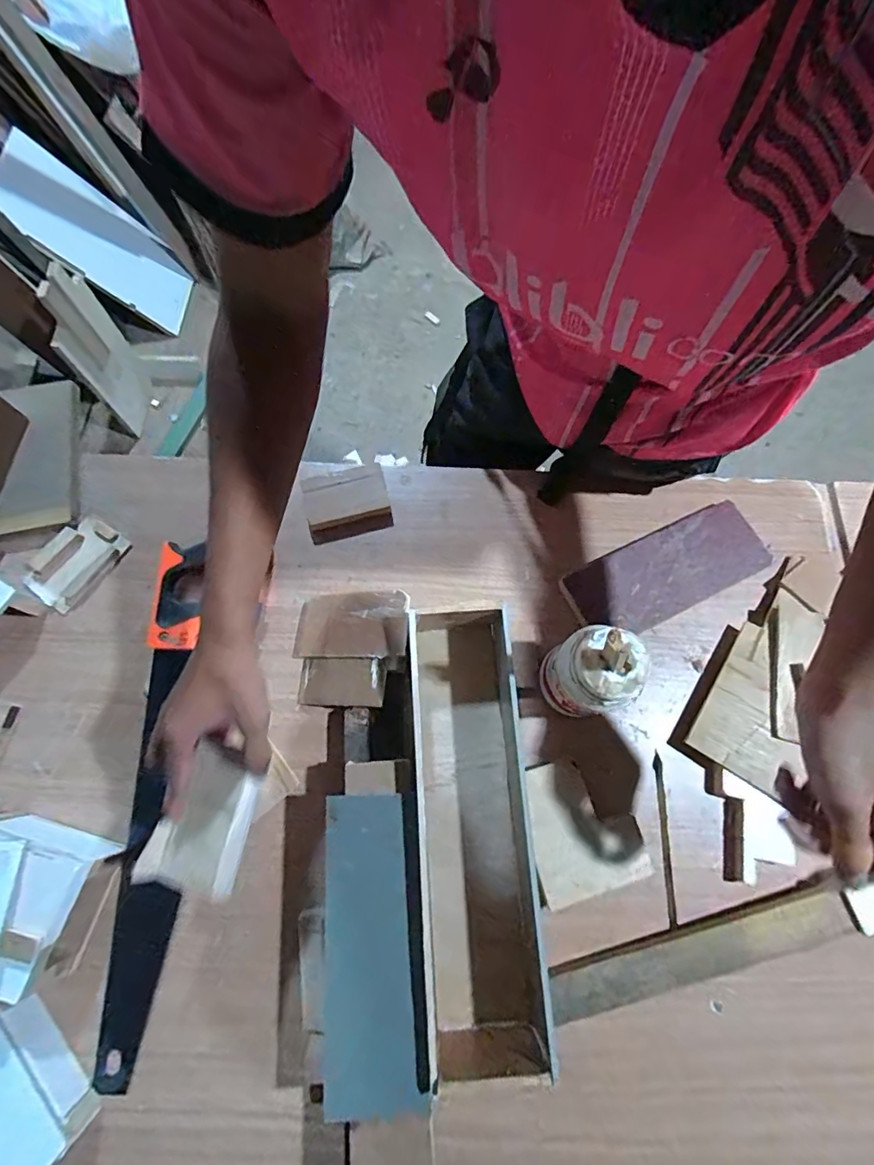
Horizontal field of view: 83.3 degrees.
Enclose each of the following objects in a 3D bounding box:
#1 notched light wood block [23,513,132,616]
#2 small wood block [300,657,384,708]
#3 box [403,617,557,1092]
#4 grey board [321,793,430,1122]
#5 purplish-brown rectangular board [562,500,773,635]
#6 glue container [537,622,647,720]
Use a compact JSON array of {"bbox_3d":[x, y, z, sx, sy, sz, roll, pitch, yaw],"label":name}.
[{"bbox_3d":[-0.420,-0.024,0.570,0.069,0.016,0.108,33,75,10],"label":"notched light wood block"},{"bbox_3d":[-0.103,0.106,0.521,0.105,0.015,0.051,-6,71,26],"label":"small wood block"},{"bbox_3d":[0.034,0.221,0.462,0.113,0.082,0.397,-3,73,-1],"label":"box"},{"bbox_3d":[-0.061,0.304,0.415,0.073,0.009,0.227,-5,71,-2],"label":"grey board"},{"bbox_3d":[0.266,-0.014,0.569,0.238,0.020,0.097,-25,74,-8],"label":"purplish-brown rectangular board"},{"bbox_3d":[0.147,0.088,0.473,0.070,0.135,0.077,-41,77,-12],"label":"glue container"}]

